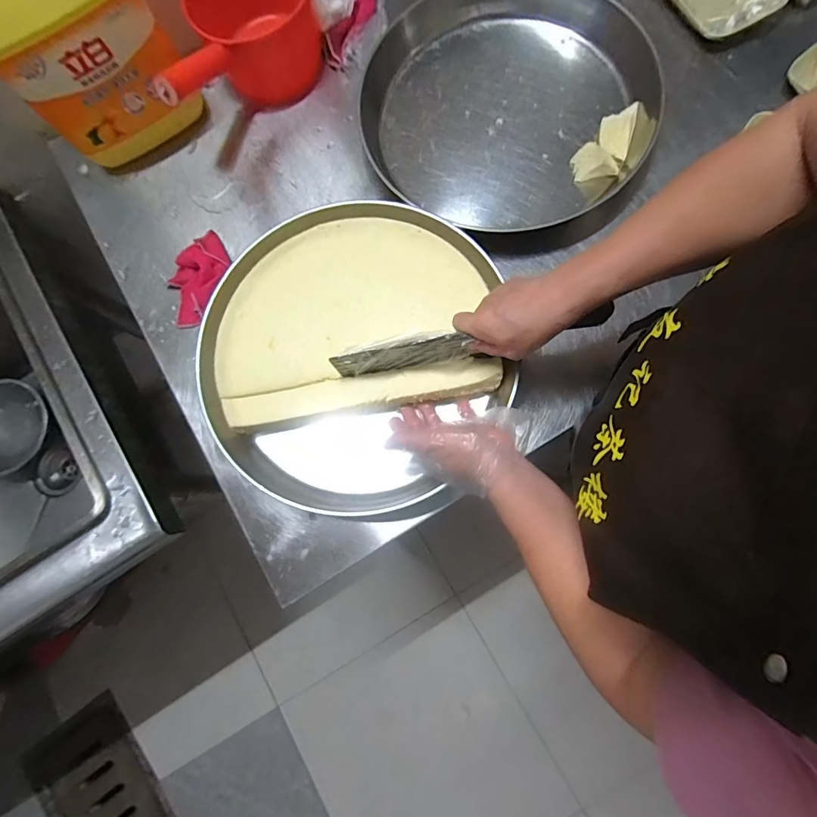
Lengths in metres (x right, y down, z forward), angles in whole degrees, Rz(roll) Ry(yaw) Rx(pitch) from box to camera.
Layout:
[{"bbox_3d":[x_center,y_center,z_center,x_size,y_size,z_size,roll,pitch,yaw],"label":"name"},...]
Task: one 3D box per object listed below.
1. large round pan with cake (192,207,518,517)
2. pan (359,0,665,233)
[{"bbox_3d":[-0.074,-0.072,0.544,0.361,0.081,0.376,35,84,10],"label":"large round pan with cake"},{"bbox_3d":[0.136,-0.428,0.598,0.391,0.066,0.359,-1,79,5],"label":"pan"}]

